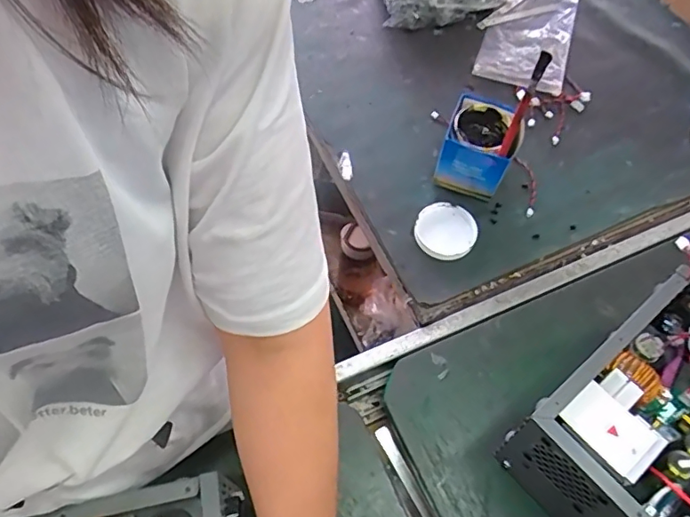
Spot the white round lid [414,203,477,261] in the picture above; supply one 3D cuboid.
[{"bbox_3d":[0.143,-0.039,0.749,0.084,0.015,0.085,1,60,-1],"label":"white round lid"}]

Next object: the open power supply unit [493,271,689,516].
[{"bbox_3d":[0.310,0.169,0.552,0.254,0.162,0.161,-35,67,-19],"label":"open power supply unit"}]

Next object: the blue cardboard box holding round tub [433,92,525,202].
[{"bbox_3d":[0.193,-0.162,0.762,0.096,0.111,0.097,24,62,11],"label":"blue cardboard box holding round tub"}]

